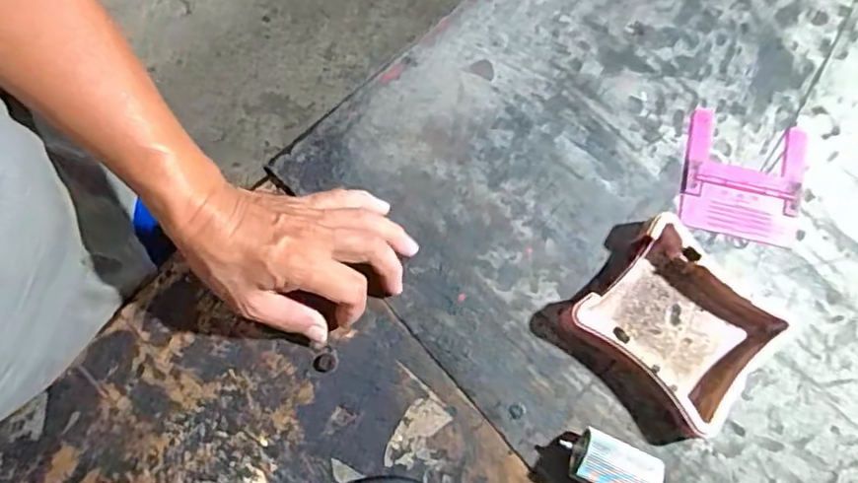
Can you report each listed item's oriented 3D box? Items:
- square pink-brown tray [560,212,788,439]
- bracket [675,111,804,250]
[{"bbox_3d":[0.168,0.058,0.431,0.099,0.033,0.113,-43,79,-10],"label":"square pink-brown tray"},{"bbox_3d":[0.238,-0.049,0.472,0.086,0.004,0.097,13,76,4],"label":"bracket"}]

